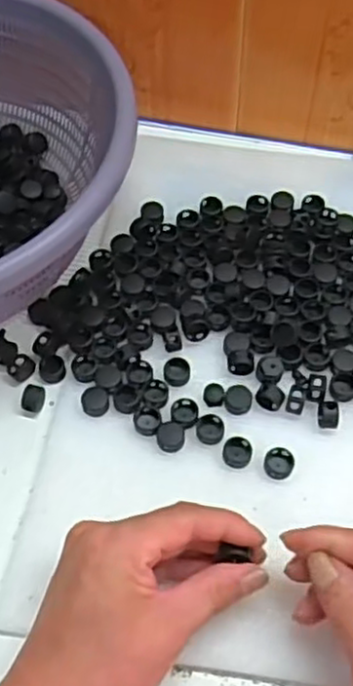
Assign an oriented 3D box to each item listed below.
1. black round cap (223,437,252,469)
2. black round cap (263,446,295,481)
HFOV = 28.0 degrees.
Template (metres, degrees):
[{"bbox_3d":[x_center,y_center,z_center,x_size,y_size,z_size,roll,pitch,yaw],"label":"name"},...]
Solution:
[{"bbox_3d":[0.036,0.065,0.419,0.017,0.005,0.017,-1,59,1],"label":"black round cap"},{"bbox_3d":[0.061,0.071,0.417,0.017,0.006,0.017,-1,59,1],"label":"black round cap"}]

